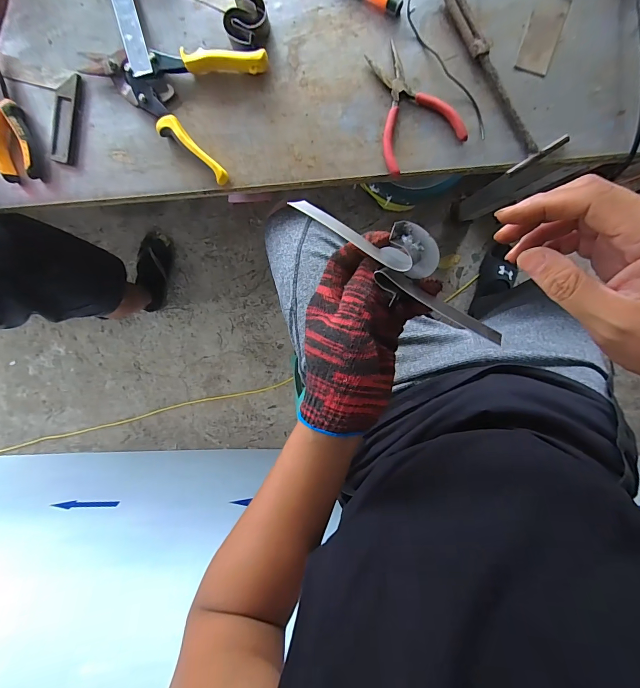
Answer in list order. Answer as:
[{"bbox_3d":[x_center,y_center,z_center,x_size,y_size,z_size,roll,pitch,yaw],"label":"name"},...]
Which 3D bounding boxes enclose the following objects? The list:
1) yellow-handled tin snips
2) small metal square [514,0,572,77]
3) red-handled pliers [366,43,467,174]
[{"bbox_3d":[-0.194,-0.326,0.450,0.217,0.030,0.149,25,102,-1],"label":"yellow-handled tin snips"},{"bbox_3d":[0.265,-0.367,0.420,0.040,0.004,0.079,16,102,1],"label":"small metal square"},{"bbox_3d":[0.108,-0.298,0.439,0.098,0.015,0.137,-25,98,8],"label":"red-handled pliers"}]

